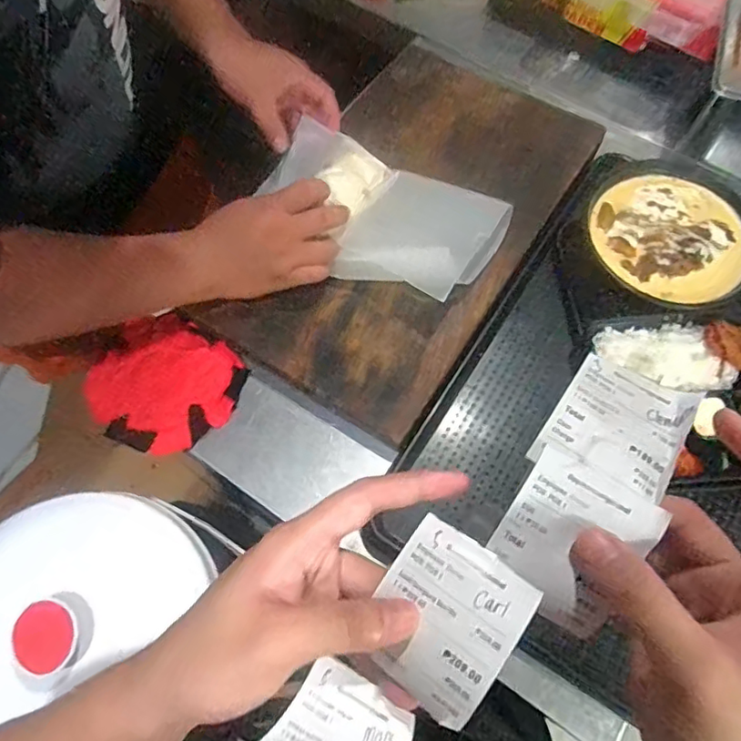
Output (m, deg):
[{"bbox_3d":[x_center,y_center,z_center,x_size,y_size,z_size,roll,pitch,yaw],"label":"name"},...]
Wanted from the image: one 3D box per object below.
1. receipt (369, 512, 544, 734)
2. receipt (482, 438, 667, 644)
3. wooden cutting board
[{"bbox_3d":[0.030,0.101,0.237,0.055,0.015,0.063,32,70,13],"label":"receipt"},{"bbox_3d":[0.082,0.072,0.243,0.054,0.028,0.055,30,69,12],"label":"receipt"},{"bbox_3d":[0.047,-0.196,0.709,0.299,0.038,0.516,32,69,13],"label":"wooden cutting board"}]

